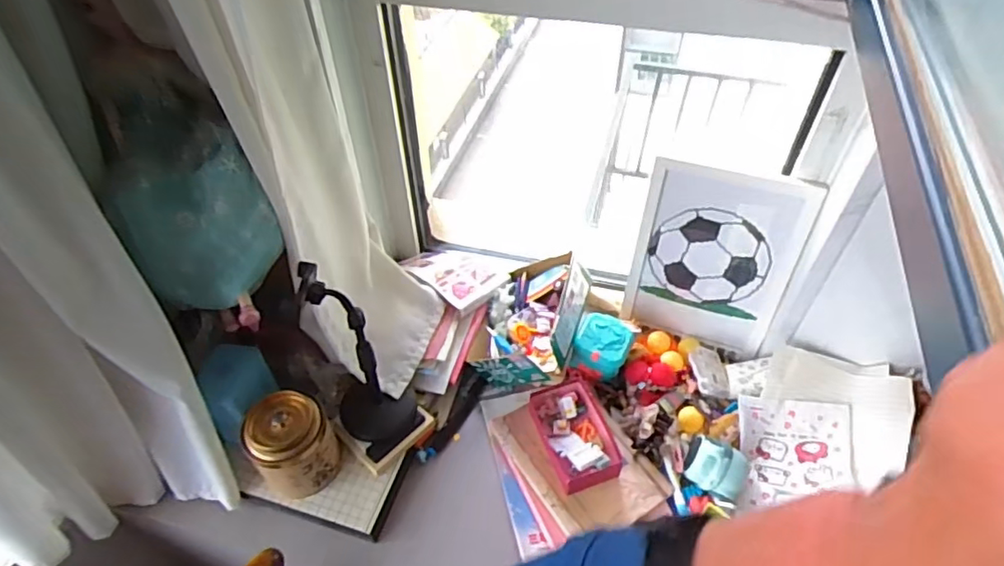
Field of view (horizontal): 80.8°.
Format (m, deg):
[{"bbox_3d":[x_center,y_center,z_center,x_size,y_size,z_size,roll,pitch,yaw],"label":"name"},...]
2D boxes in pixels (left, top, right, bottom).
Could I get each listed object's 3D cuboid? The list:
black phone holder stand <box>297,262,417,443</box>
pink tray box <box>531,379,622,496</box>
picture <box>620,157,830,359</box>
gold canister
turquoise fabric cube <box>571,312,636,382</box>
[{"bbox_3d":[-0.184,0.100,0.775,0.103,0.259,0.111,-22,52,-18],"label":"black phone holder stand"},{"bbox_3d":[0.105,0.214,0.861,0.100,0.042,0.171,-12,49,-10],"label":"pink tray box"},{"bbox_3d":[0.323,-0.034,0.909,0.225,0.305,0.019,15,40,15],"label":"picture"},{"bbox_3d":[-0.280,0.215,0.789,0.098,0.139,0.092,0,48,0],"label":"gold canister"},{"bbox_3d":[0.159,0.103,0.937,0.079,0.058,0.097,19,51,17],"label":"turquoise fabric cube"}]

